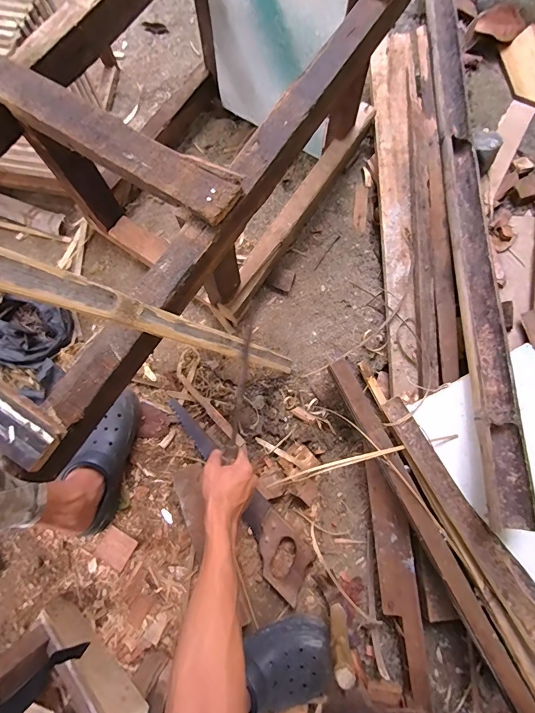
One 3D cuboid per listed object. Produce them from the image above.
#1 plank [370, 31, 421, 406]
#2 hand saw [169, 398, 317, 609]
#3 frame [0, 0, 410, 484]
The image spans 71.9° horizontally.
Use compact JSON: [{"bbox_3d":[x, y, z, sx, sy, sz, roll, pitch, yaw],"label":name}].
[{"bbox_3d":[0.275,-0.327,0.792,0.093,0.042,0.832,2,78,2],"label":"plank"},{"bbox_3d":[-0.069,0.257,0.699,0.092,0.032,0.422,-41,80,-7],"label":"hand saw"},{"bbox_3d":[-0.177,-0.288,0.628,0.398,0.326,0.815,33,81,8],"label":"frame"}]

